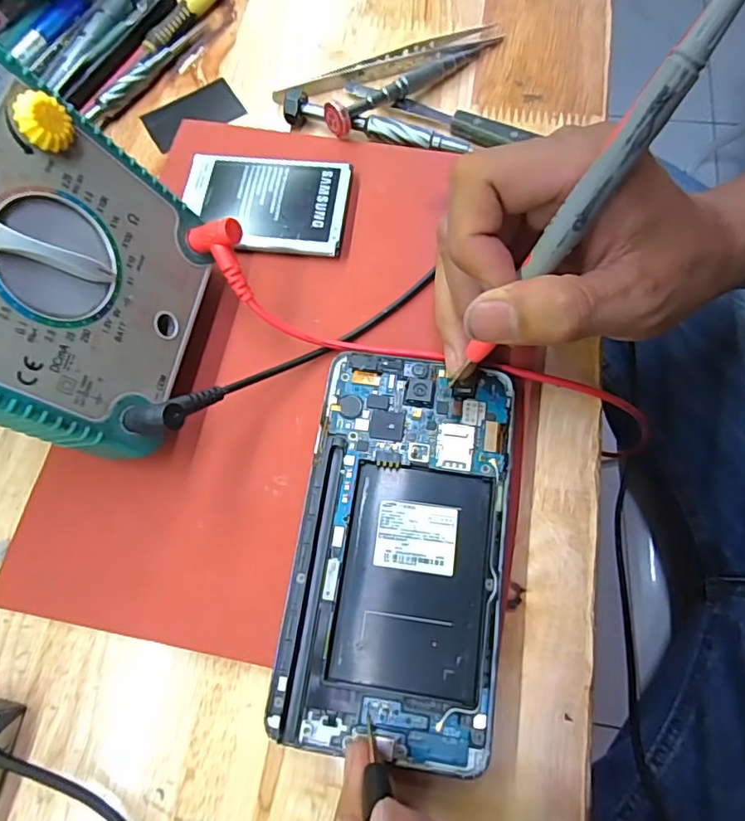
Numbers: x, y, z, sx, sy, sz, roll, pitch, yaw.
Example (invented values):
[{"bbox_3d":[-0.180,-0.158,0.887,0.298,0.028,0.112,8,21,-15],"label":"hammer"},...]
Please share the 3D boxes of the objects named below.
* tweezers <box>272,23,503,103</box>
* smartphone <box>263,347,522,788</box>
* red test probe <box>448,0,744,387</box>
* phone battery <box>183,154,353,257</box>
[{"bbox_3d":[0.010,-0.190,0.301,0.130,0.008,0.015,-22,70,-5],"label":"tweezers"},{"bbox_3d":[0.011,0.049,0.210,0.077,0.006,0.146,7,70,5],"label":"smartphone"},{"bbox_3d":[0.065,-0.061,0.172,0.009,0.157,0.010,44,40,16],"label":"red test probe"},{"bbox_3d":[-0.053,-0.099,0.265,0.081,0.009,0.052,4,70,4],"label":"phone battery"}]

